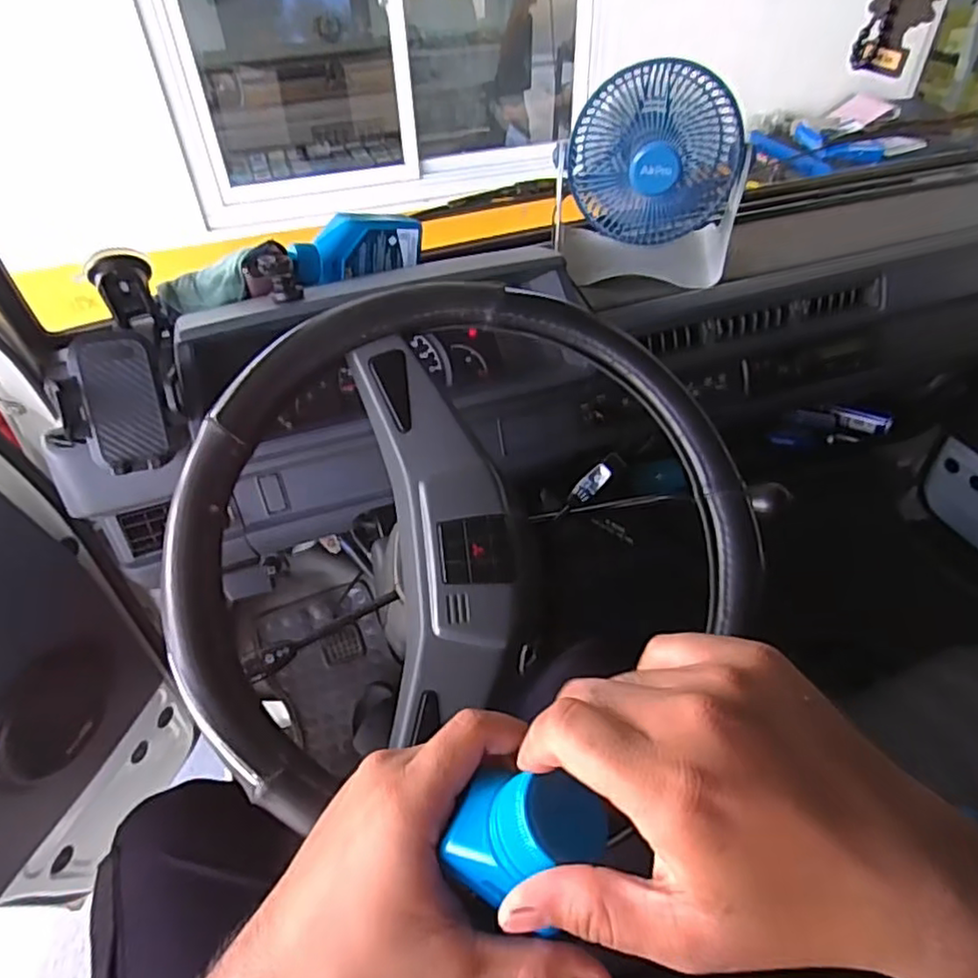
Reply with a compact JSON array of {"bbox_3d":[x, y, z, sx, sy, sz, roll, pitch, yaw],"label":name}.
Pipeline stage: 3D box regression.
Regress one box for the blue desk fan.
[{"bbox_3d":[0.174,-0.330,0.701,0.188,0.183,0.117,16,46,18],"label":"blue desk fan"}]

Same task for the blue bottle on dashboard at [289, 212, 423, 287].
[{"bbox_3d":[-0.142,-0.262,0.703,0.147,0.059,0.040,-24,48,-22],"label":"blue bottle on dashboard"}]

